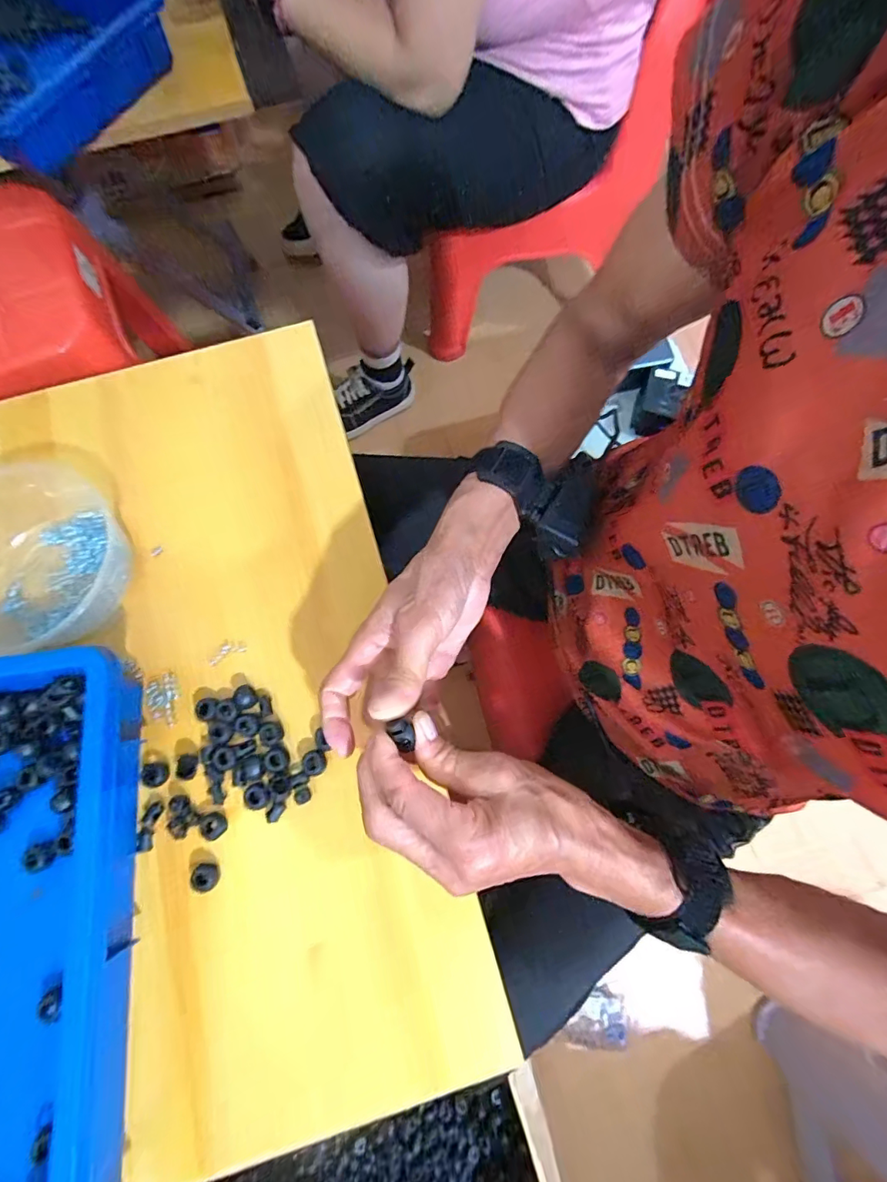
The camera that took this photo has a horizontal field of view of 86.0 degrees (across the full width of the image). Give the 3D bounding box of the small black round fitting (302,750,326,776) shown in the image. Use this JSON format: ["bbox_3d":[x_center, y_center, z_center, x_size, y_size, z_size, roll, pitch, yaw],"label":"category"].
[{"bbox_3d":[-0.089,0.118,0.326,0.015,0.006,0.016,0,73,2],"label":"small black round fitting"}]

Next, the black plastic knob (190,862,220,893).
[{"bbox_3d":[-0.154,0.186,0.308,0.013,0.011,0.016,-22,73,-5],"label":"black plastic knob"}]

